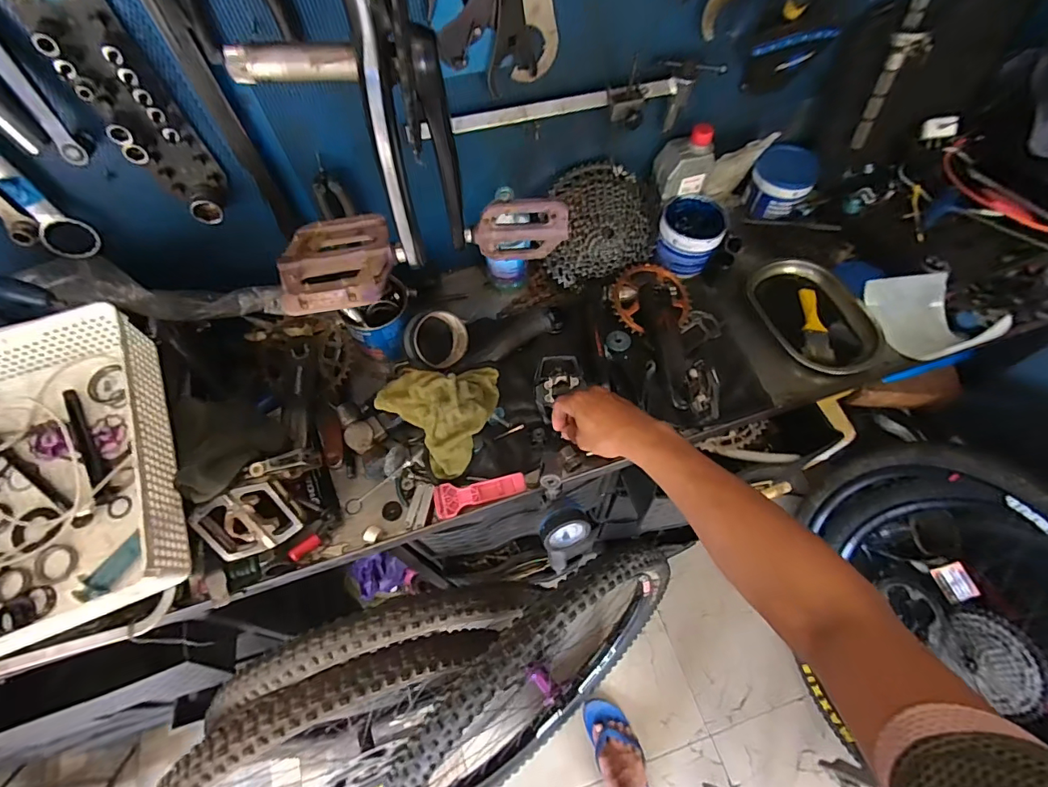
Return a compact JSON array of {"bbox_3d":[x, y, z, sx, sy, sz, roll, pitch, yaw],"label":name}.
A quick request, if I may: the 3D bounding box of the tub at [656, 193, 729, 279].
[{"bbox_3d":[0.271,-0.257,0.782,0.096,0.081,0.100,-1,61,2],"label":"tub"}]

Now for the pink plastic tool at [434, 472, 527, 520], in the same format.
[{"bbox_3d":[-0.056,0.129,0.616,0.117,0.015,0.042,-14,61,-5],"label":"pink plastic tool"}]

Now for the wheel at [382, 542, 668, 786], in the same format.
[{"bbox_3d":[0.044,0.572,0.936,0.611,0.633,0.197,-38,66,-16],"label":"wheel"}]

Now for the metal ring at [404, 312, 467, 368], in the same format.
[{"bbox_3d":[-0.130,-0.076,0.694,0.089,0.037,0.082,-31,100,-26],"label":"metal ring"}]

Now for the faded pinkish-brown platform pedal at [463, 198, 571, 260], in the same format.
[{"bbox_3d":[-0.006,-0.169,0.499,0.104,0.090,0.025,-12,61,-4],"label":"faded pinkish-brown platform pedal"}]

